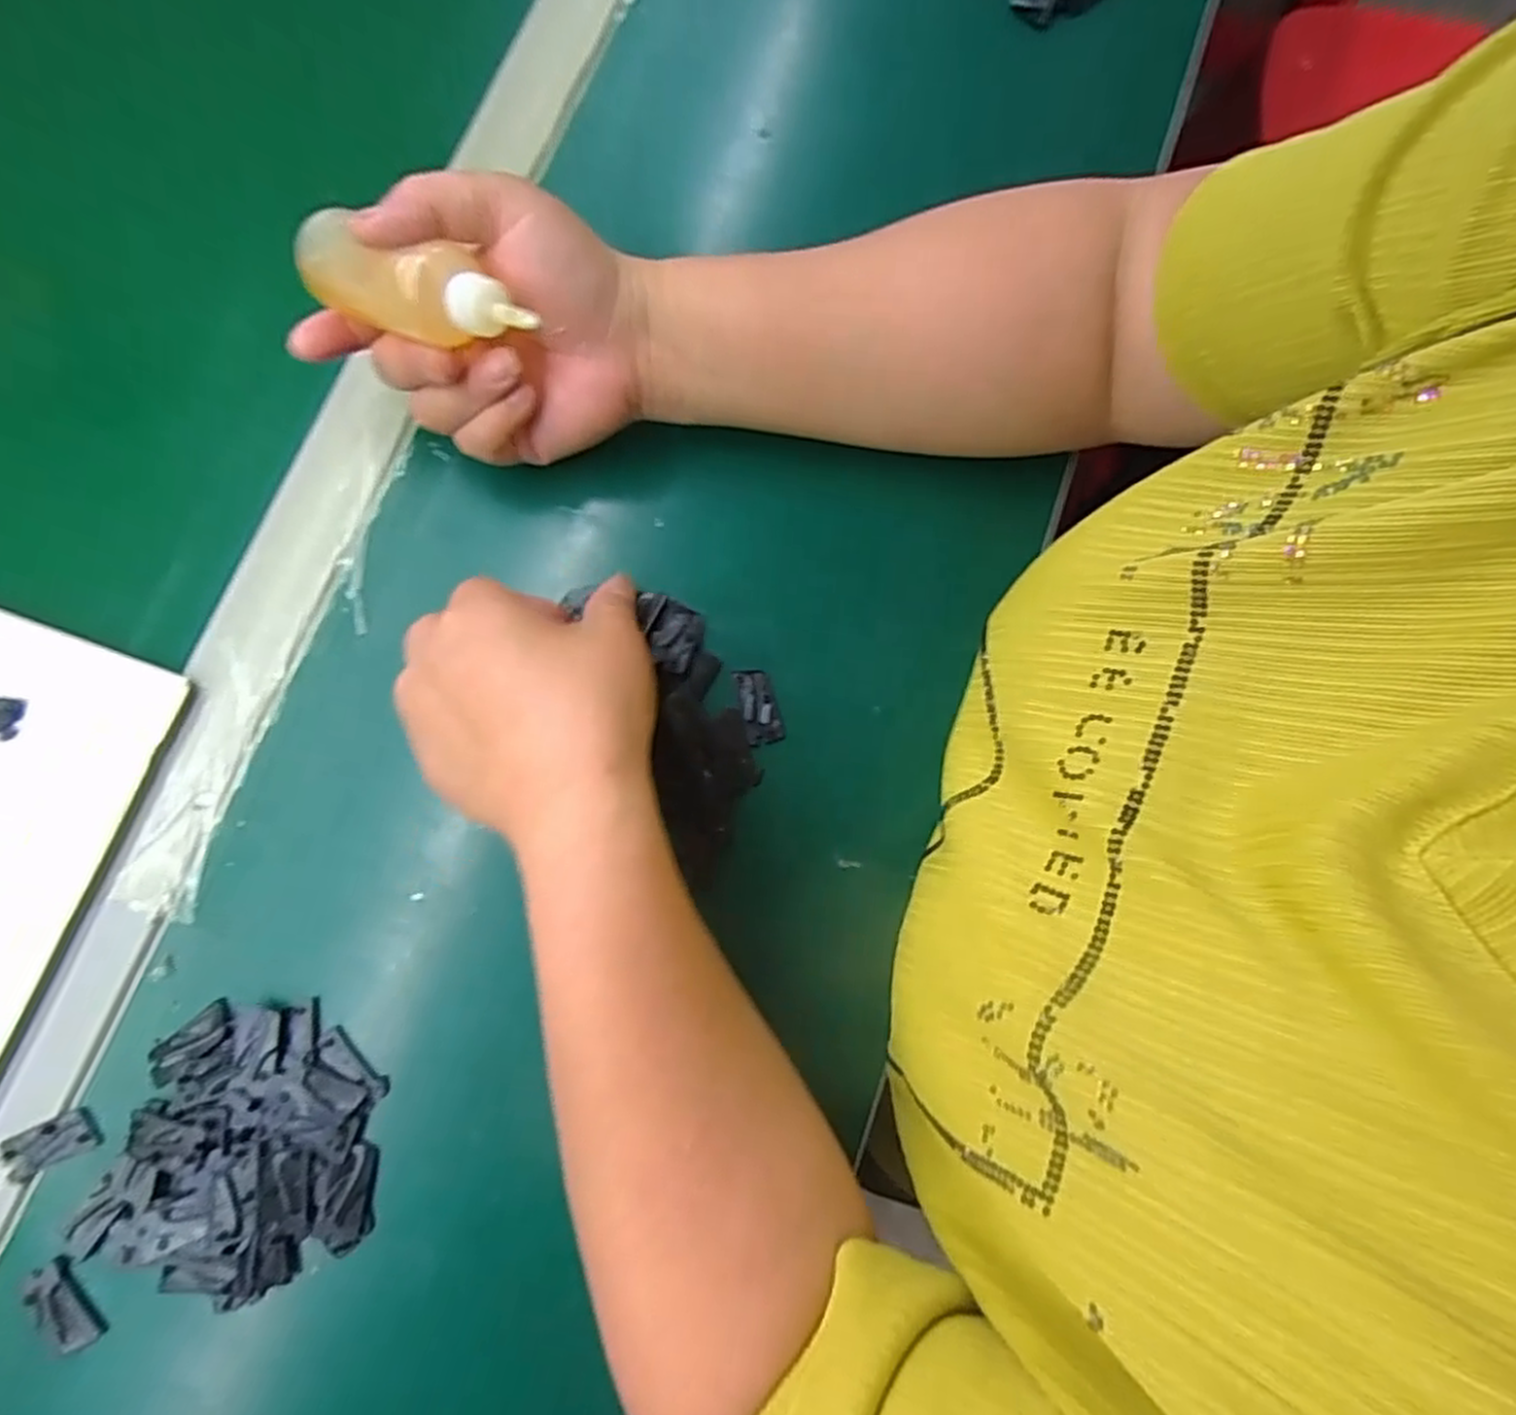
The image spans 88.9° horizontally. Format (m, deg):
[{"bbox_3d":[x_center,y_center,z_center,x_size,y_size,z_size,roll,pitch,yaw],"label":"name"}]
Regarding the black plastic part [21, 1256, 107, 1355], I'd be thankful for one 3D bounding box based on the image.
[{"bbox_3d":[-0.264,0.227,0.292,0.020,0.004,0.034,-33,81,-7],"label":"black plastic part"}]

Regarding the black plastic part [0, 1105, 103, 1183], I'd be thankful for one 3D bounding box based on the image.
[{"bbox_3d":[-0.278,0.171,0.302,0.036,0.004,0.017,-24,80,-6],"label":"black plastic part"}]

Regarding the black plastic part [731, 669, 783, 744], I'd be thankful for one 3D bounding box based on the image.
[{"bbox_3d":[0.000,-0.001,0.345,0.016,0.004,0.035,-12,79,-3],"label":"black plastic part"}]

